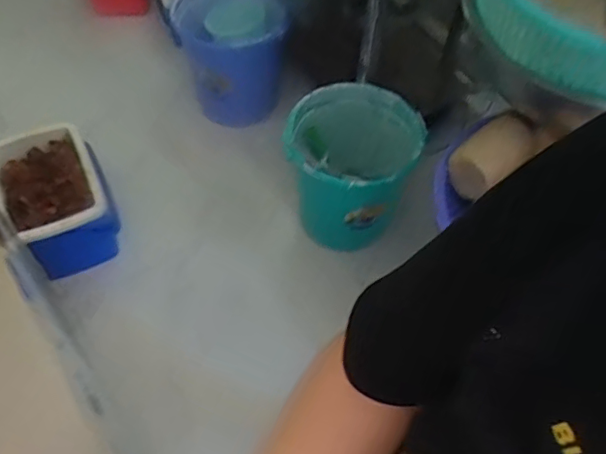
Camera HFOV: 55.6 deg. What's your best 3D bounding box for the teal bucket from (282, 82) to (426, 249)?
[{"bbox_3d":[0.130,-0.170,1.637,0.340,0.391,0.377,13,57,4],"label":"teal bucket"}]

